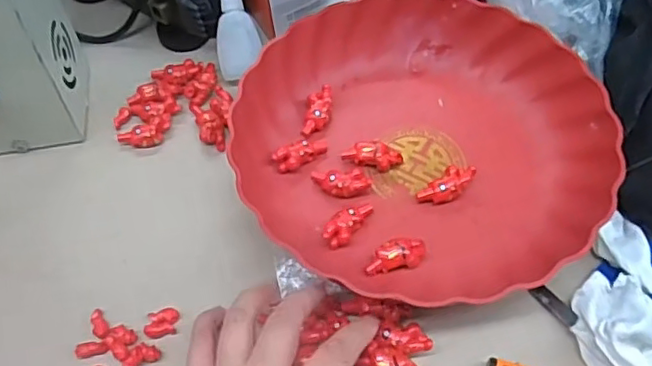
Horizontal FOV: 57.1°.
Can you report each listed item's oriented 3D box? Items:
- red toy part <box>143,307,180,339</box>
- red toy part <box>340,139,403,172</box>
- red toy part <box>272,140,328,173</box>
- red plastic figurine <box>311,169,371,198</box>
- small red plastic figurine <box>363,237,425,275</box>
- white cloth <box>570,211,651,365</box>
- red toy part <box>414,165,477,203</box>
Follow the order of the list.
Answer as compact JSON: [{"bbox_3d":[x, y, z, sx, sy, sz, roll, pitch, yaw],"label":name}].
[{"bbox_3d":[-0.100,0.085,0.363,0.020,0.007,0.017,-12,56,-7],"label":"red toy part"},{"bbox_3d":[0.033,-0.020,0.425,0.041,0.012,0.020,14,56,11],"label":"red toy part"},{"bbox_3d":[-0.016,-0.022,0.426,0.044,0.010,0.016,-23,64,-29],"label":"red toy part"},{"bbox_3d":[0.010,0.000,0.409,0.039,0.010,0.019,0,55,1],"label":"red plastic figurine"},{"bbox_3d":[0.044,0.047,0.380,0.039,0.017,0.017,-10,55,-6],"label":"small red plastic figurine"},{"bbox_3d":[0.179,0.070,0.350,0.062,0.032,0.117,-7,55,-4],"label":"white cloth"},{"bbox_3d":[0.083,0.003,0.409,0.039,0.015,0.019,-31,60,-19],"label":"red toy part"}]

